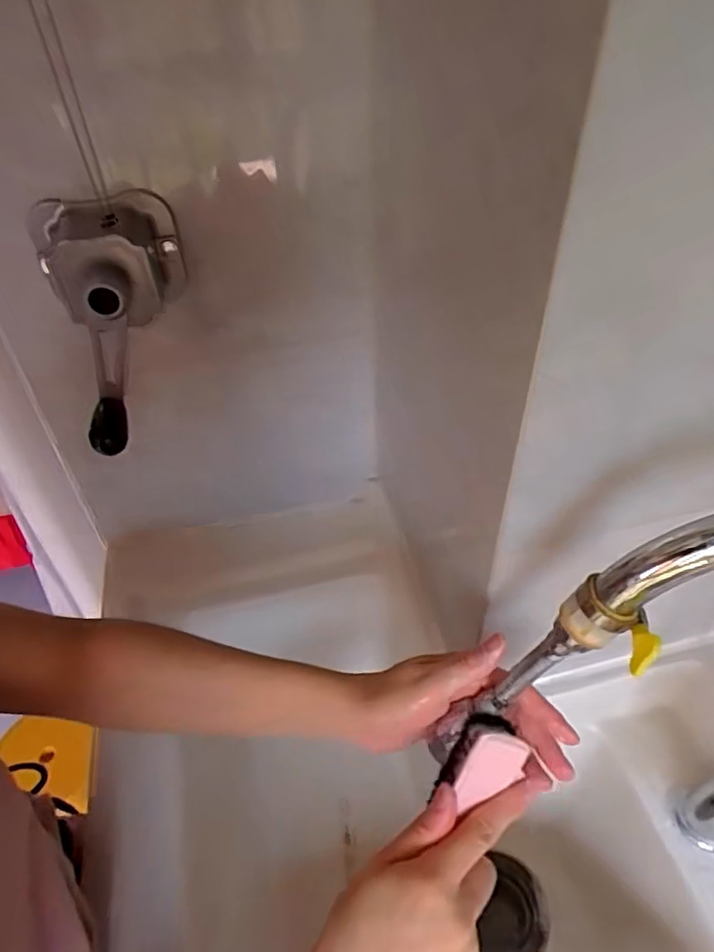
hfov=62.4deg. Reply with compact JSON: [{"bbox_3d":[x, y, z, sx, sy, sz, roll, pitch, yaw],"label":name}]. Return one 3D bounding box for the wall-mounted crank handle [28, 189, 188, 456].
[{"bbox_3d":[-0.189,-0.132,0.489,0.114,0.146,0.149,-16,45,-14],"label":"wall-mounted crank handle"}]

